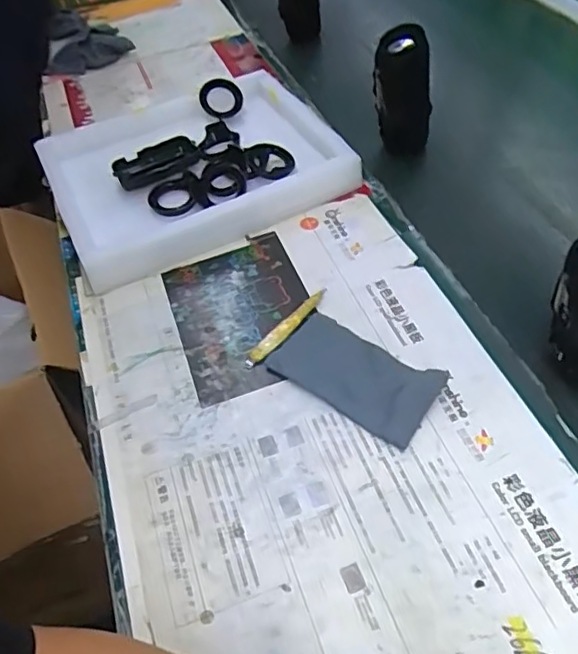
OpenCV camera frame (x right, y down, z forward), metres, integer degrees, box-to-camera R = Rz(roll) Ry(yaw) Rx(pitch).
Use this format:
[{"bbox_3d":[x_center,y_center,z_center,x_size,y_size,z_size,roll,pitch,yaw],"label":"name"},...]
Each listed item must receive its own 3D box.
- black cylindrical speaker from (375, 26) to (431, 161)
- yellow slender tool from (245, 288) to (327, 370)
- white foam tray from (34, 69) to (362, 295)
[{"bbox_3d":[0.145,-0.291,0.757,0.069,0.157,0.065,1,49,7],"label":"black cylindrical speaker"},{"bbox_3d":[-0.001,-0.001,0.609,0.016,0.010,0.121,33,60,30],"label":"yellow slender tool"},{"bbox_3d":[-0.132,-0.219,0.773,0.343,0.041,0.289,-24,50,-14],"label":"white foam tray"}]

